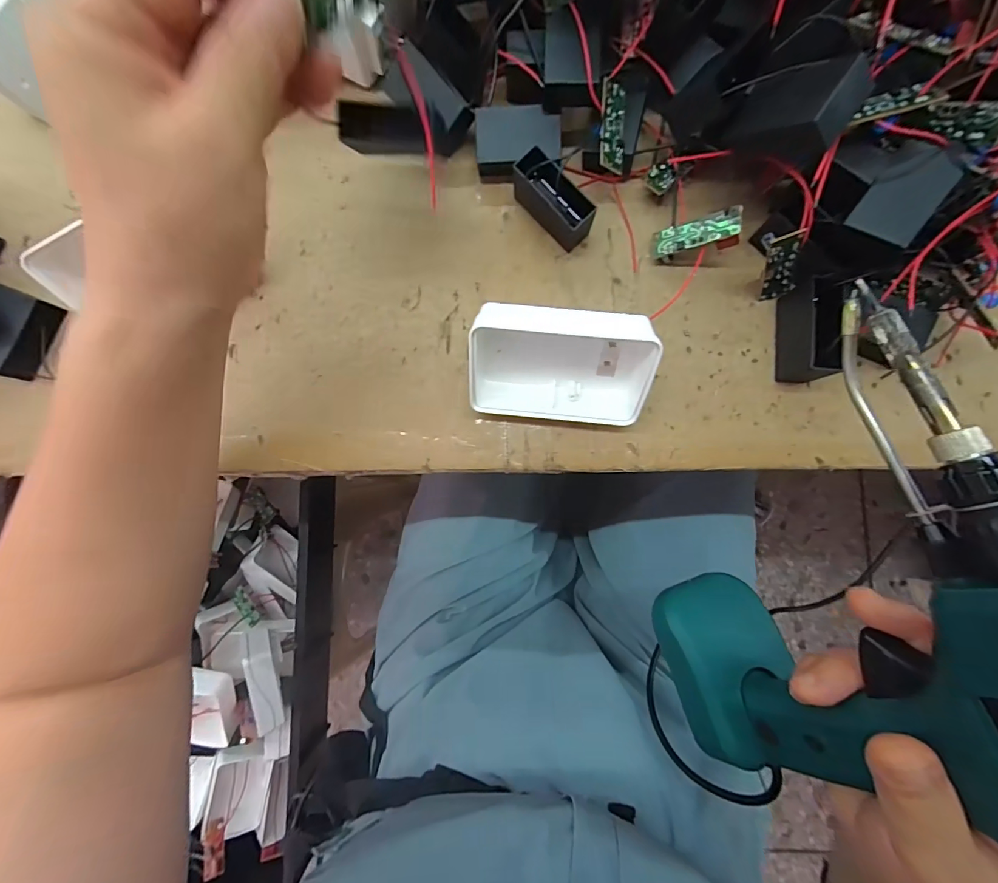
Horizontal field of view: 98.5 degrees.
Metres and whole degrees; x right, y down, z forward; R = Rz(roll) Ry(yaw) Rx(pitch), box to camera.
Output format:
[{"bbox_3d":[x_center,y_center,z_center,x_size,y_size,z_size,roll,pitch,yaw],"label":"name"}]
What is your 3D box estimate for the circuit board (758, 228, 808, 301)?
[{"bbox_3d":[0.149,-0.092,0.227,0.018,0.044,0.006,-14,62,19],"label":"circuit board"}]

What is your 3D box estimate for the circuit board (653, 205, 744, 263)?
[{"bbox_3d":[0.108,-0.112,0.236,0.044,0.009,0.016,-3,88,34],"label":"circuit board"}]

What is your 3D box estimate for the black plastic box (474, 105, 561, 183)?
[{"bbox_3d":[0.011,-0.170,0.249,0.047,0.023,0.031,-2,86,2],"label":"black plastic box"}]

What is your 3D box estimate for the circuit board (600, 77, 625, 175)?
[{"bbox_3d":[0.061,-0.169,0.230,0.017,0.004,0.045,-2,94,-31],"label":"circuit board"}]

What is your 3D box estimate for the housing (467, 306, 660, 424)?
[{"bbox_3d":[0.030,-0.038,0.222,0.088,0.054,0.034,2,51,-1],"label":"housing"}]

